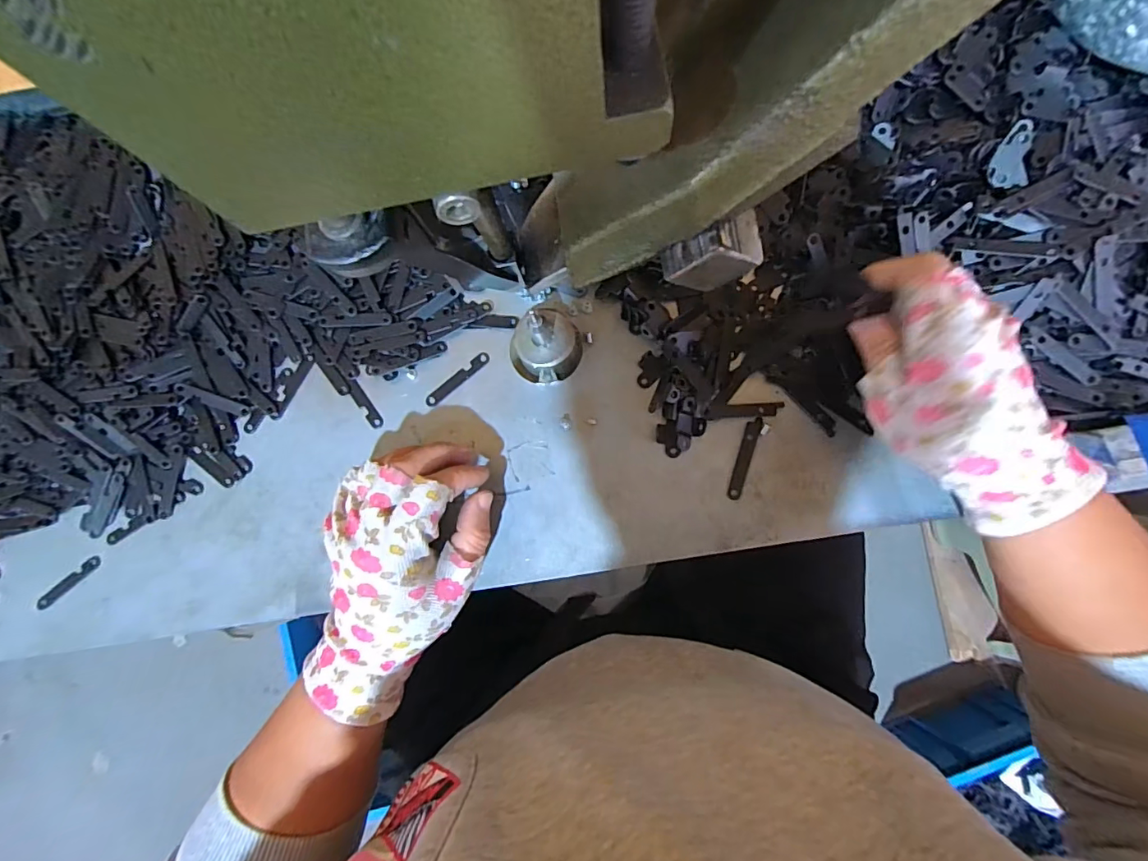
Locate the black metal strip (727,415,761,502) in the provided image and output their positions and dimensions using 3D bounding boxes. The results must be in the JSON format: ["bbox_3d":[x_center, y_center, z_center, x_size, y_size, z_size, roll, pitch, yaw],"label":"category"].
[{"bbox_3d":[0.107,0.017,0.317,0.008,0.004,0.053,18,85,7],"label":"black metal strip"}]

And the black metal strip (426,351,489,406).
[{"bbox_3d":[-0.079,-0.035,0.344,0.052,0.004,0.009,-40,82,0],"label":"black metal strip"}]

